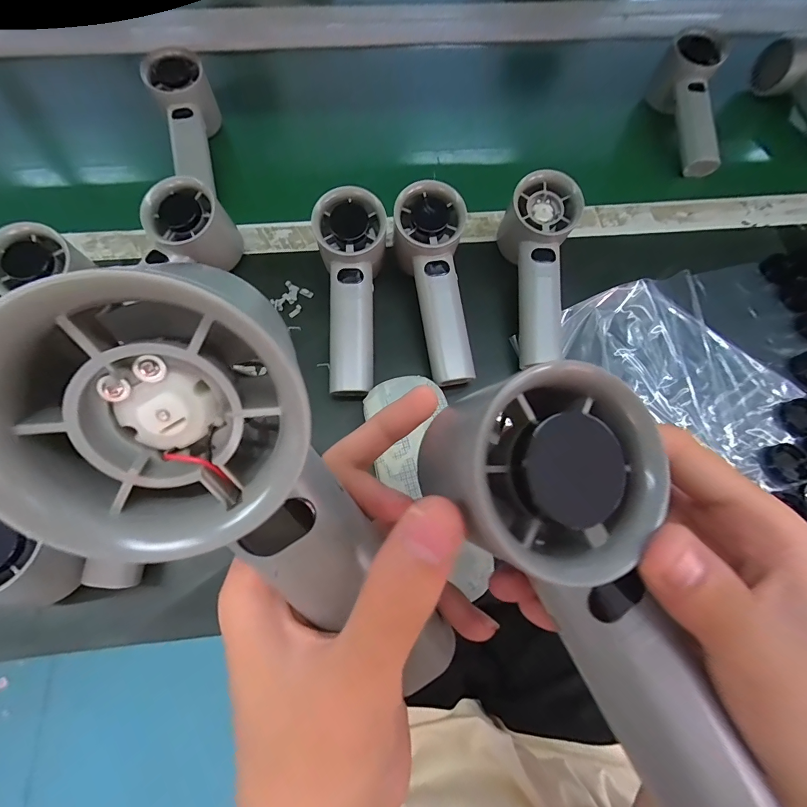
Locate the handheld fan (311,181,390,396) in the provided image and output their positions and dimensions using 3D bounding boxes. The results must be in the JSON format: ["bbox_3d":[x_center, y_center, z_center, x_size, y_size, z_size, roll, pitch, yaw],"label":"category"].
[{"bbox_3d":[-0.042,-0.086,0.310,0.057,0.041,0.158,-1,86,-2],"label":"handheld fan"}]

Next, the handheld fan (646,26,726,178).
[{"bbox_3d":[0.312,-0.325,0.427,0.057,0.061,0.172,10,67,3],"label":"handheld fan"}]

